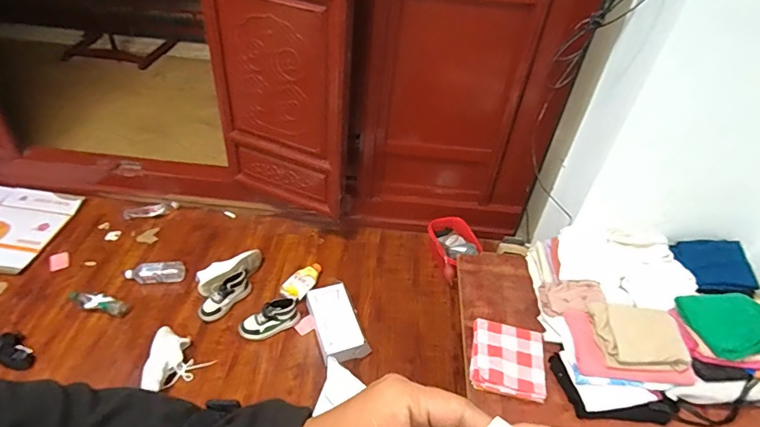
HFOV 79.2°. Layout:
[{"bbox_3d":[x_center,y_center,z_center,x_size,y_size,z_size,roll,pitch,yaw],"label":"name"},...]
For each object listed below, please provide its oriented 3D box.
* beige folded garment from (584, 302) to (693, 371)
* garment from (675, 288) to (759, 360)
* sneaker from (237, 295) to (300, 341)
[{"bbox_3d":[0.643,0.295,1.133,0.203,0.049,0.177,5,46,-3],"label":"beige folded garment"},{"bbox_3d":[0.859,0.258,1.123,0.157,0.075,0.171,-3,47,-10],"label":"garment"},{"bbox_3d":[-0.365,0.353,1.523,0.197,0.087,0.089,-19,52,-23],"label":"sneaker"}]

